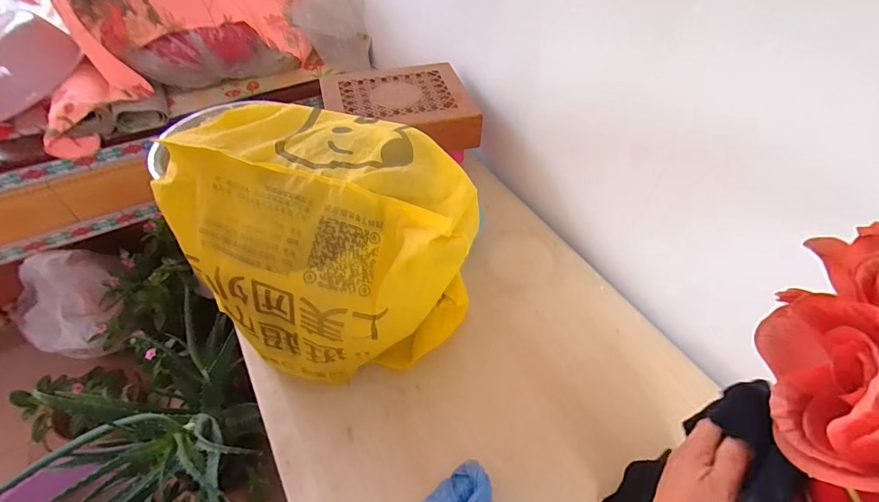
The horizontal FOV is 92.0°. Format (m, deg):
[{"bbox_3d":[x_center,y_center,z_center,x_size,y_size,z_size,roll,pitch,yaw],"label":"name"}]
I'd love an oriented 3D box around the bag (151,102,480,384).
[{"bbox_3d":[-0.146,-0.006,0.625,0.339,0.311,0.332,-32,57,-25],"label":"bag"}]

